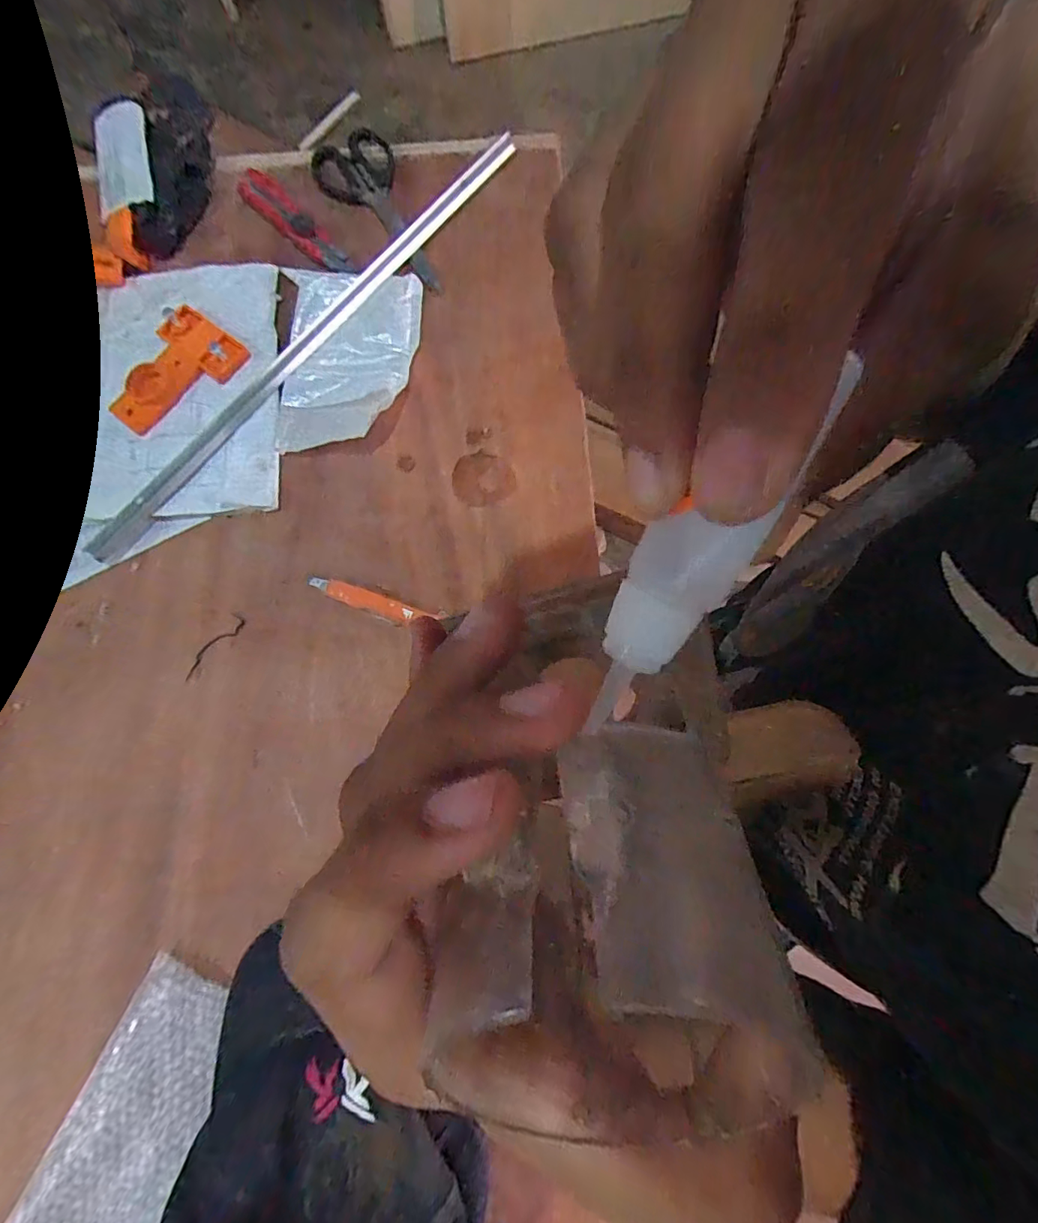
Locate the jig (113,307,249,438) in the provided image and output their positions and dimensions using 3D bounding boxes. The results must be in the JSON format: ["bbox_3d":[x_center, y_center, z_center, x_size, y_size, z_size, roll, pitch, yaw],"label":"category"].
[{"bbox_3d":[-0.302,-0.207,0.443,0.079,0.016,0.114,37,81,6],"label":"jig"}]

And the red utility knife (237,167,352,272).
[{"bbox_3d":[-0.215,-0.369,0.481,0.031,0.008,0.160,-44,82,-8],"label":"red utility knife"}]

